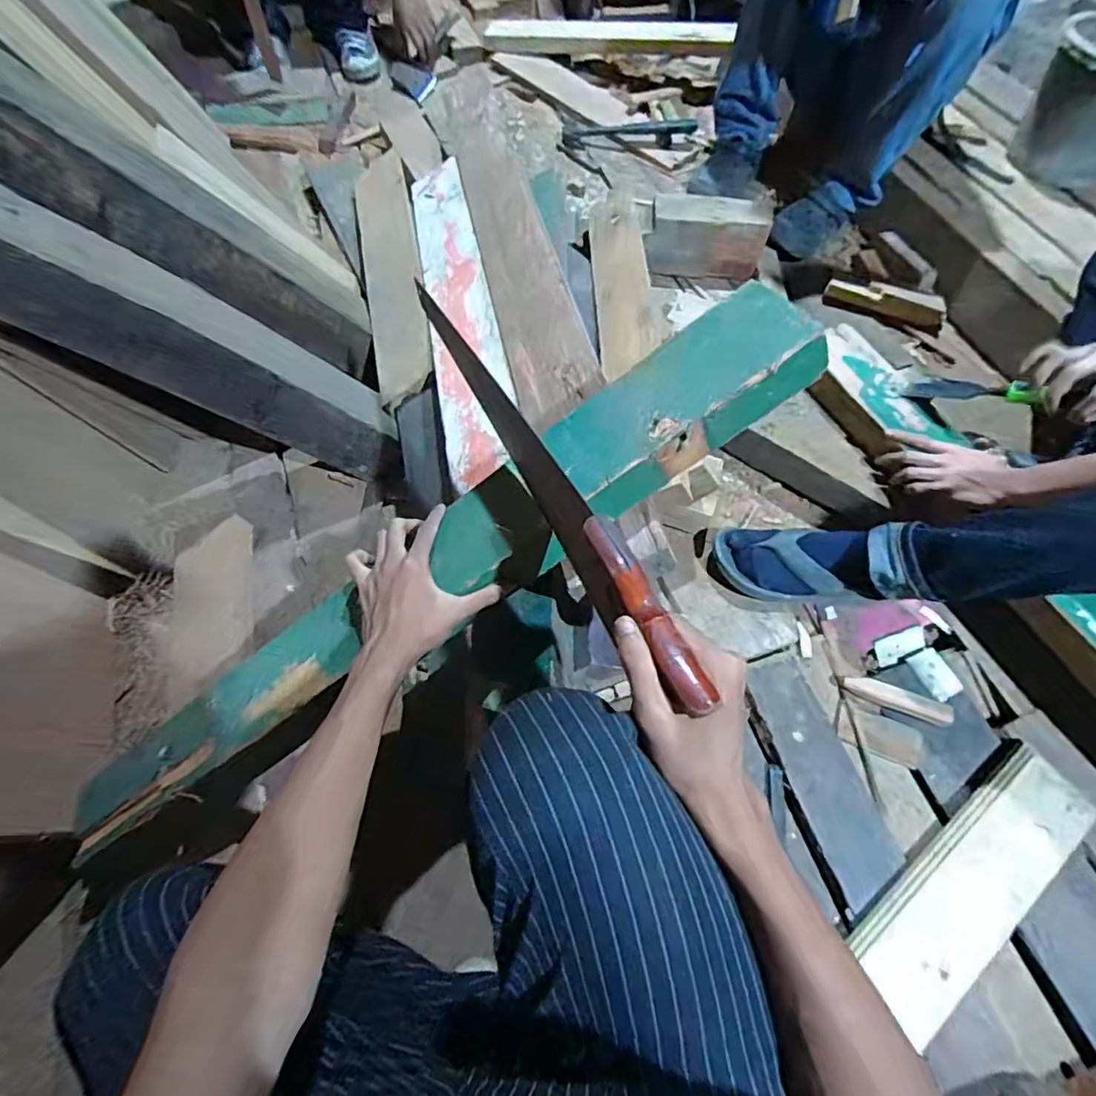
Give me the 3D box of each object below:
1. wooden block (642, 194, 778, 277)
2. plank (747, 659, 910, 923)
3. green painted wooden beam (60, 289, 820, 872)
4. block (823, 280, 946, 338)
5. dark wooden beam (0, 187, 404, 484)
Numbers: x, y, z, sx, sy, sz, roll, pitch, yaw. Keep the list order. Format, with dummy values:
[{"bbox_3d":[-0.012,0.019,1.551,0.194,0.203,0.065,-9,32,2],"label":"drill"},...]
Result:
[{"bbox_3d":[0.320,-0.637,1.109,0.223,0.128,0.105,9,65,4],"label":"wooden block"},{"bbox_3d":[0.359,0.295,0.723,0.092,0.013,0.296,-15,65,-8],"label":"plank"},{"bbox_3d":[-0.140,0.042,0.552,0.883,0.045,0.111,-34,68,8],"label":"green painted wooden beam"},{"bbox_3d":[0.683,-0.495,1.104,0.231,0.053,0.047,25,67,11],"label":"block"},{"bbox_3d":[-0.428,-0.245,0.721,0.131,0.510,0.115,-23,60,30],"label":"dark wooden beam"}]

